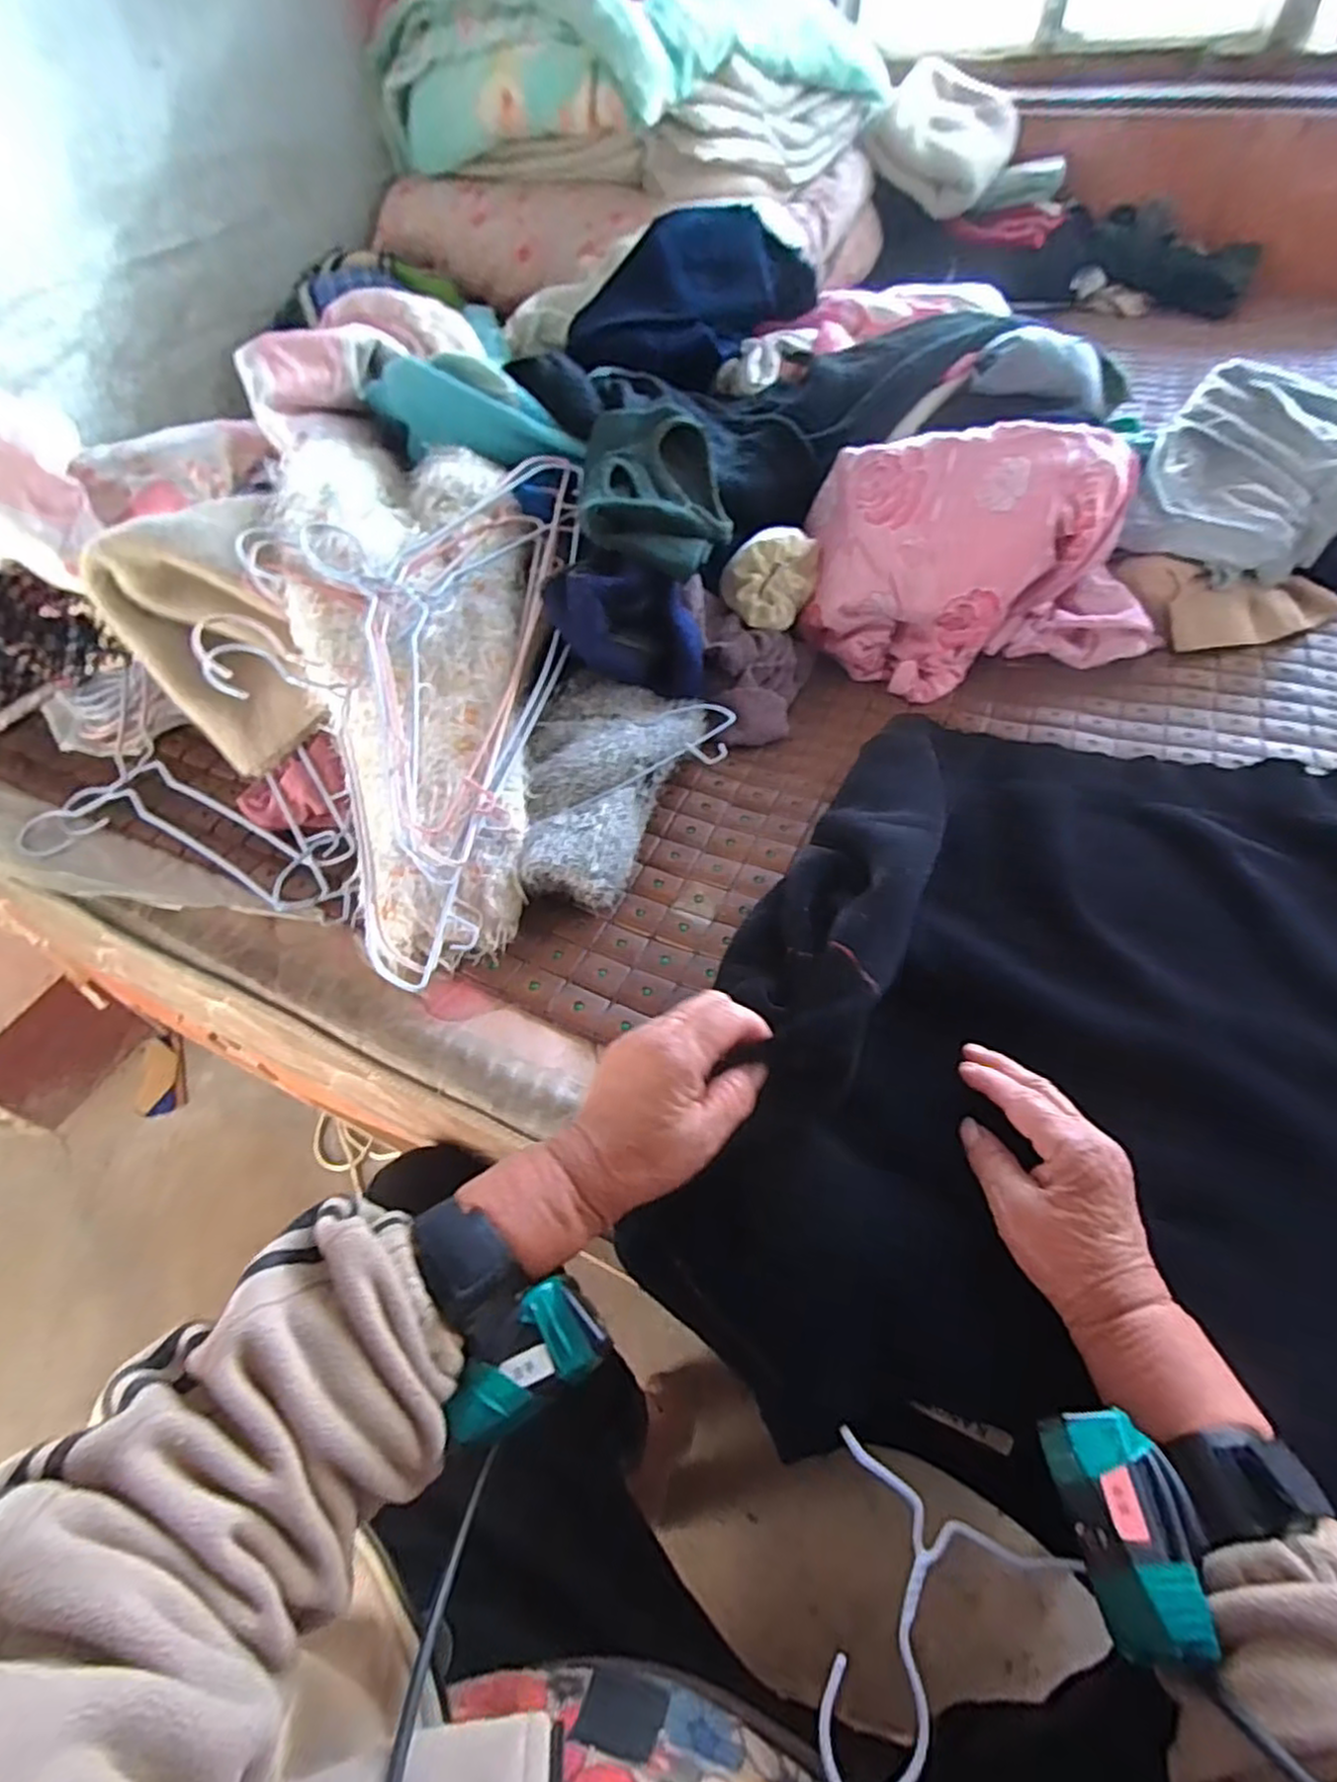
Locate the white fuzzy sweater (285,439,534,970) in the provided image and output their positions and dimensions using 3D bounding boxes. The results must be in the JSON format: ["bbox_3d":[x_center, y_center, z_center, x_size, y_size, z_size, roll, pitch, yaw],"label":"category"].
[{"bbox_3d":[-0.198,-0.185,0.590,0.190,0.072,0.503,-10,74,-4],"label":"white fuzzy sweater"}]

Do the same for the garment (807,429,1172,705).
[{"bbox_3d":[0.303,-0.316,0.697,0.335,0.182,0.177,12,54,12],"label":"garment"}]

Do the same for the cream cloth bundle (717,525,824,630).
[{"bbox_3d":[0.104,-0.319,0.724,0.079,0.065,0.115,16,55,14],"label":"cream cloth bundle"}]

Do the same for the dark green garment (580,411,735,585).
[{"bbox_3d":[-0.012,-0.365,0.649,0.126,0.054,0.197,-3,53,1],"label":"dark green garment"}]

